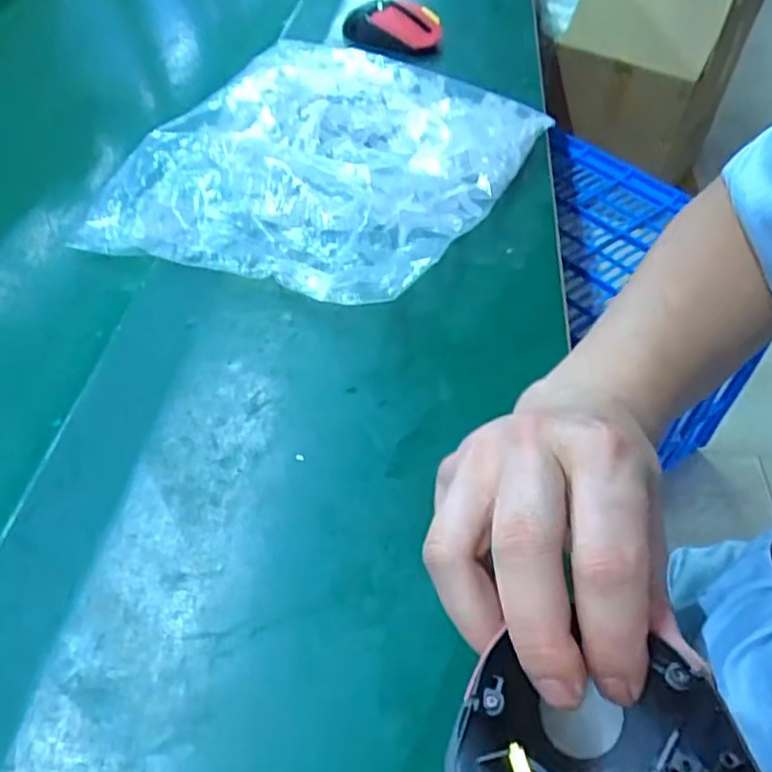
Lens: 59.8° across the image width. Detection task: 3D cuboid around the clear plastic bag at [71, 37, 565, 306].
[{"bbox_3d":[-0.043,-0.195,0.573,0.287,0.045,0.335,17,49,14],"label":"clear plastic bag"}]

